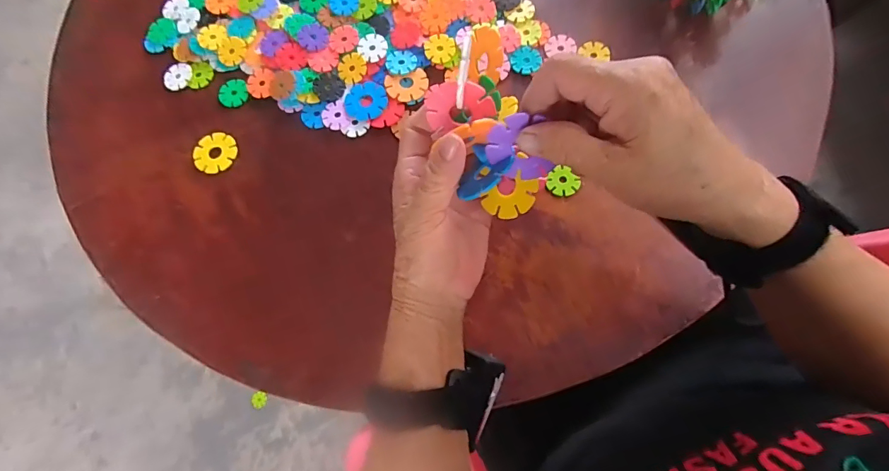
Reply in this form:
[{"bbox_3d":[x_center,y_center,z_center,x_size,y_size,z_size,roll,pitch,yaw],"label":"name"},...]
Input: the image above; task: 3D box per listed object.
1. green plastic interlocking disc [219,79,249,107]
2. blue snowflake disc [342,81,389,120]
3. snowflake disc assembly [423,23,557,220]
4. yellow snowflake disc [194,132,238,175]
[{"bbox_3d":[-0.223,-0.151,0.452,0.030,0.004,0.032,-1,74,4],"label":"green plastic interlocking disc"},{"bbox_3d":[-0.081,-0.138,0.436,0.044,0.004,0.040,-1,74,4],"label":"blue snowflake disc"},{"bbox_3d":[0.025,-0.070,0.264,0.056,0.059,0.116,-16,86,-7],"label":"snowflake disc assembly"},{"bbox_3d":[-0.232,-0.084,0.432,0.040,0.004,0.044,-1,74,4],"label":"yellow snowflake disc"}]

